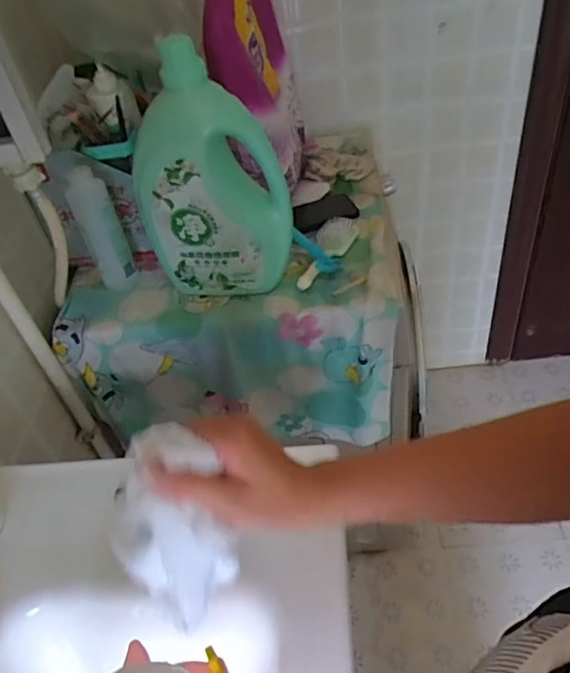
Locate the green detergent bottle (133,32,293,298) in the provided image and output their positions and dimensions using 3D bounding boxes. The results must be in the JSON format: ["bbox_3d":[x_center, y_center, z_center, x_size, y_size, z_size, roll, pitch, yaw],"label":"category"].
[{"bbox_3d":[-0.110,-0.222,0.821,0.215,0.338,0.087,-3,44,8],"label":"green detergent bottle"}]

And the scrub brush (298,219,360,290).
[{"bbox_3d":[0.075,-0.141,0.946,0.062,0.029,0.183,10,47,20],"label":"scrub brush"}]

